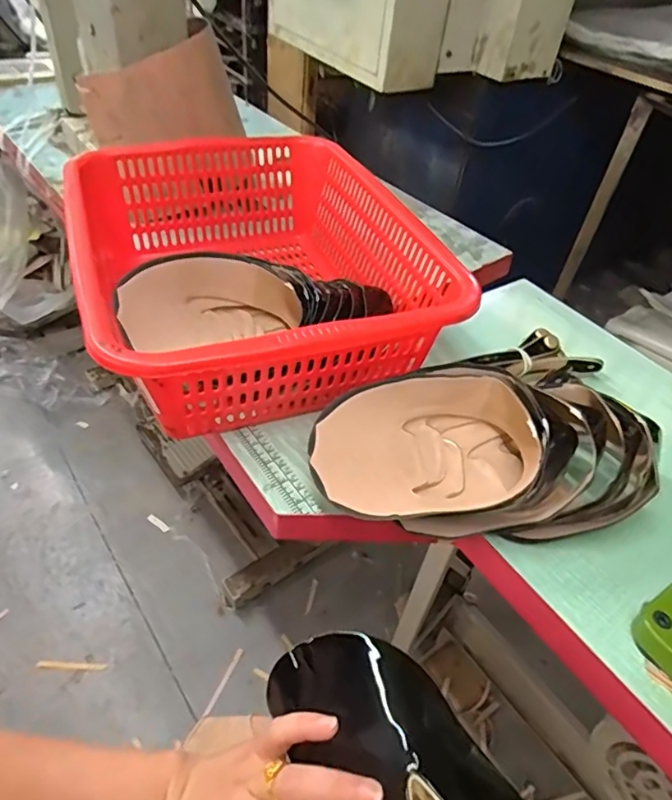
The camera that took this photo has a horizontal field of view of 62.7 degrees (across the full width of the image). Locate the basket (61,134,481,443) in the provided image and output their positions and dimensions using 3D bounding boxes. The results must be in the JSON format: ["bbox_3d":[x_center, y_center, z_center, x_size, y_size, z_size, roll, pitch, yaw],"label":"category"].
[{"bbox_3d":[-0.093,-0.142,0.603,0.328,0.135,0.415,-11,46,-18],"label":"basket"}]

